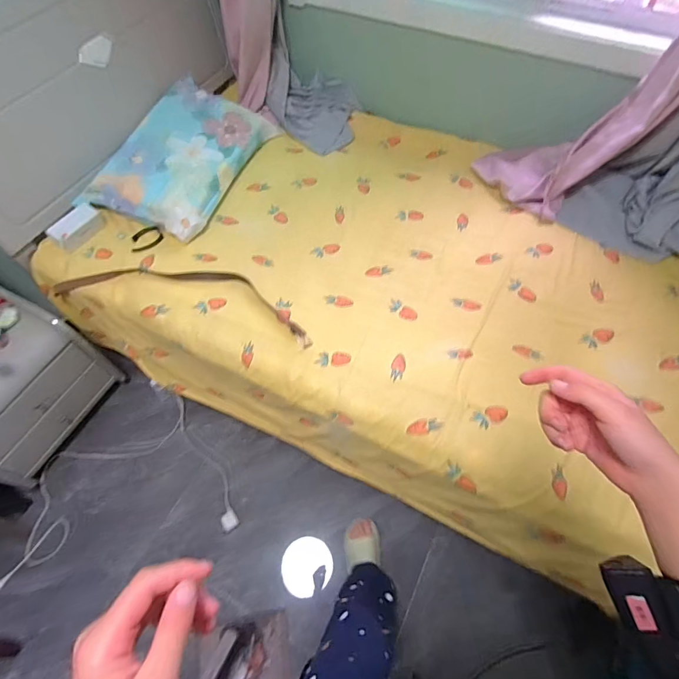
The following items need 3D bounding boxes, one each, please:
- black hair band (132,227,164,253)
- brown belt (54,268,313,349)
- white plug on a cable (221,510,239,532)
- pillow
[{"bbox_3d":[-0.610,-0.320,1.255,0.097,0.010,0.098,-14,61,-8],"label":"black hair band"},{"bbox_3d":[-0.454,-0.149,1.169,0.829,0.067,0.185,13,72,6],"label":"brown belt"},{"bbox_3d":[-0.364,0.600,1.308,0.050,0.032,0.054,-28,64,-15],"label":"white plug on a cable"},{"bbox_3d":[-0.528,-0.648,1.356,0.392,0.139,0.615,21,63,12],"label":"pillow"}]

